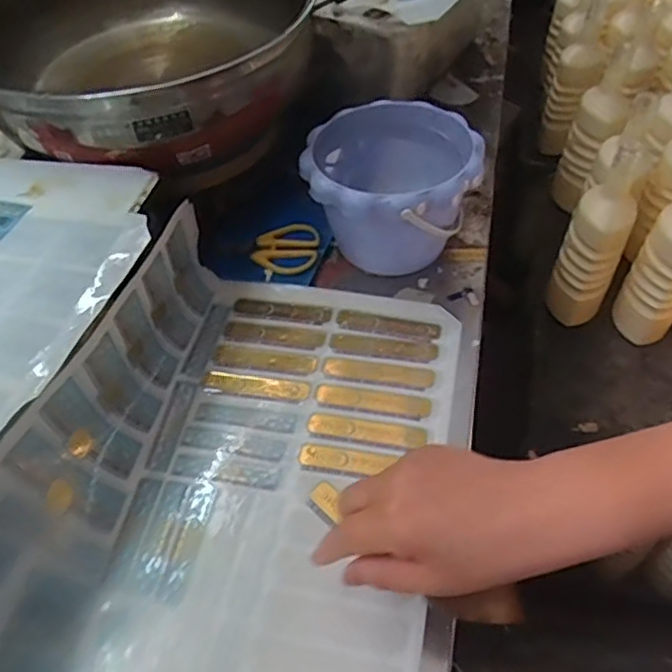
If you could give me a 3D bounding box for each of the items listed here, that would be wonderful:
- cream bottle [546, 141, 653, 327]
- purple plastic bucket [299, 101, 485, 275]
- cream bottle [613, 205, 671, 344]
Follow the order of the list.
[{"bbox_3d":[0.329,-0.120,0.817,0.075,0.243,0.069,21,53,17],"label":"cream bottle"},{"bbox_3d":[0.053,-0.137,0.603,0.156,0.114,0.175,6,51,9],"label":"purple plastic bucket"},{"bbox_3d":[0.410,-0.090,0.792,0.071,0.244,0.066,24,54,19],"label":"cream bottle"}]

